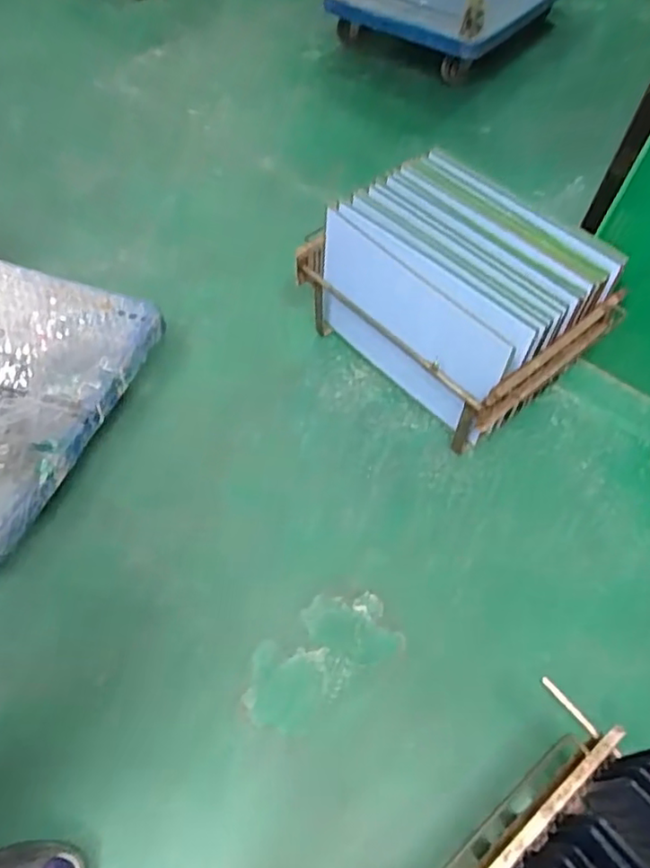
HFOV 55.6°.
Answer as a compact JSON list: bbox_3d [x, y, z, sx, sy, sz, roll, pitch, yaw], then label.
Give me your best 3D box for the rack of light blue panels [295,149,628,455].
[{"bbox_3d":[0.259,-0.292,1.210,0.376,0.296,0.498,-38,65,-23],"label":"rack of light blue panels"}]

